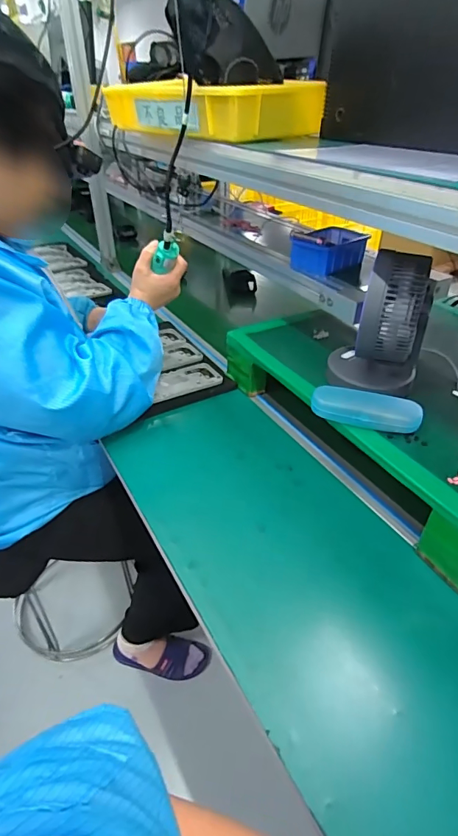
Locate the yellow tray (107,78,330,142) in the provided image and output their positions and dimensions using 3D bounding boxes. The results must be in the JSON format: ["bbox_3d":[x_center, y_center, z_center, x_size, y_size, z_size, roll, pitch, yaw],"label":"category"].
[{"bbox_3d":[-0.026,-0.598,0.844,0.246,0.082,0.336,-26,45,-29],"label":"yellow tray"}]

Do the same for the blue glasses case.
[{"bbox_3d":[0.200,-0.013,0.633,0.151,0.035,0.051,10,39,13],"label":"blue glasses case"}]

